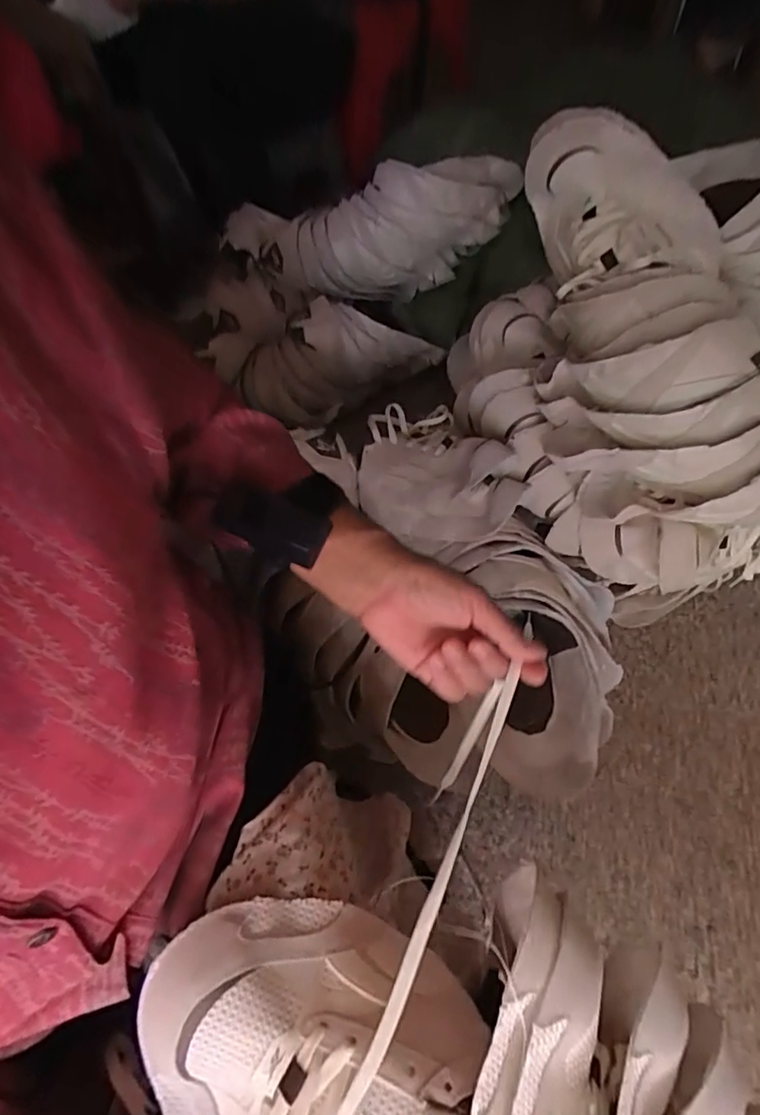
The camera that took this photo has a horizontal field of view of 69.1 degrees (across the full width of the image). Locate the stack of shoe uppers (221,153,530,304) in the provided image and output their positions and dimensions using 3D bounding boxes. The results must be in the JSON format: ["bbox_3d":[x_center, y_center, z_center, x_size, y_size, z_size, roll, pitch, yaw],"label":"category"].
[{"bbox_3d":[-0.040,-0.521,0.903,0.484,0.188,0.159,2,63,22],"label":"stack of shoe uppers"}]

